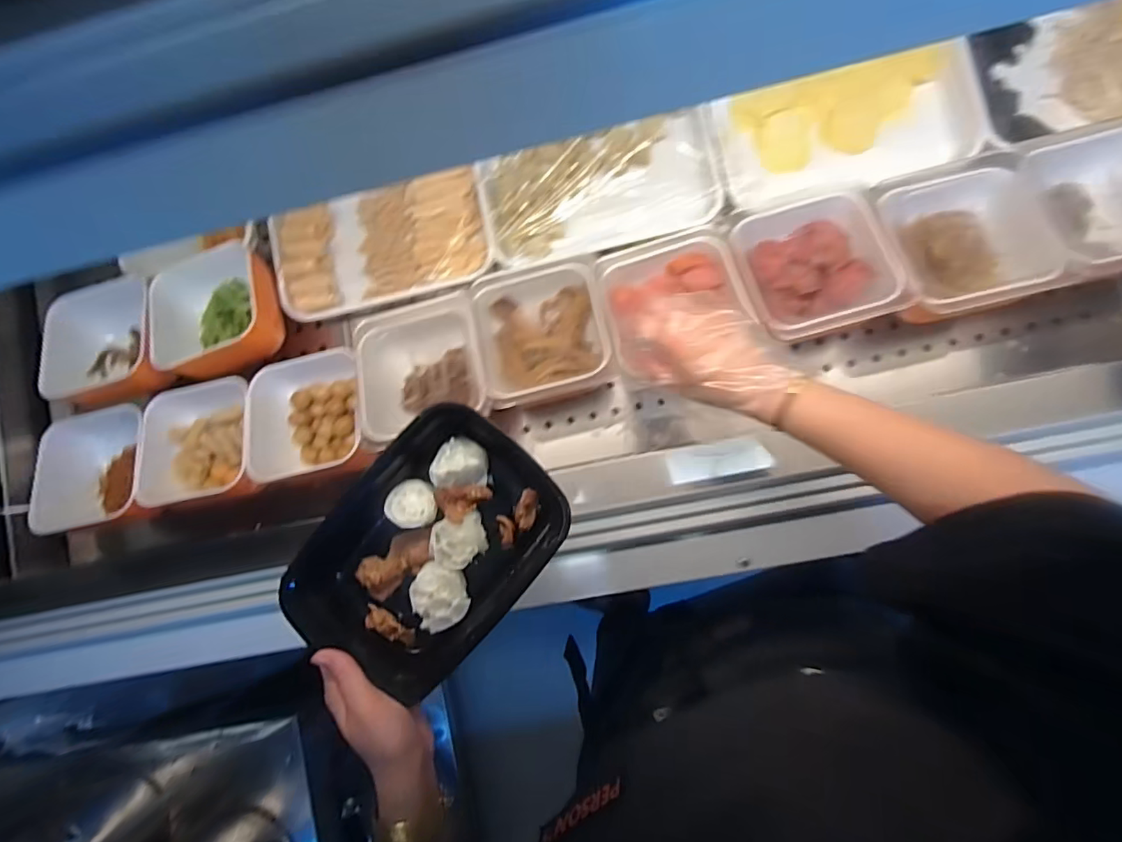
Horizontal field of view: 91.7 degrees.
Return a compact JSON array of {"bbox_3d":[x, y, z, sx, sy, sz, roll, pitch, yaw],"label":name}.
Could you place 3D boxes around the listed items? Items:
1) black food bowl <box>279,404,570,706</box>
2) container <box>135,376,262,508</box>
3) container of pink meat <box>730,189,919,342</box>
[{"bbox_3d":[-0.099,0.094,0.410,0.144,0.049,0.198,40,91,7],"label":"black food bowl"},{"bbox_3d":[-0.464,0.026,0.714,0.159,0.077,0.156,-10,86,6],"label":"container"},{"bbox_3d":[0.282,-0.176,0.615,0.156,0.077,0.161,-15,85,5],"label":"container of pink meat"}]

